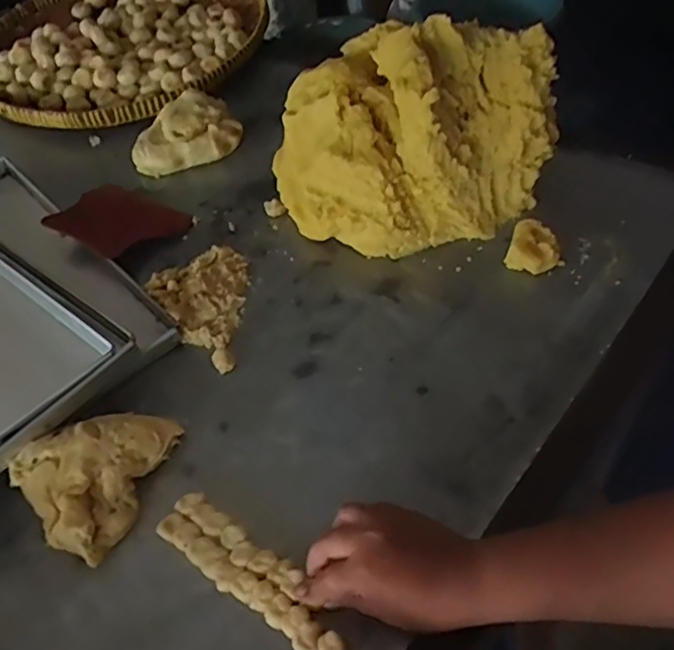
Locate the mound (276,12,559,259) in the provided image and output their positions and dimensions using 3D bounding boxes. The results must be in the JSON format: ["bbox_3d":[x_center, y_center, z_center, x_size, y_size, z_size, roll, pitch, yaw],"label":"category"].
[{"bbox_3d":[0.081,-0.232,0.764,0.314,0.179,0.261,24,57,25],"label":"mound"}]

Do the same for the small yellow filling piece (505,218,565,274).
[{"bbox_3d":[0.229,-0.087,0.716,0.060,0.035,0.054,16,54,20],"label":"small yellow filling piece"}]

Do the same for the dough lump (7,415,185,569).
[{"bbox_3d":[-0.235,0.137,0.586,0.123,0.033,0.137,12,53,18],"label":"dough lump"}]

